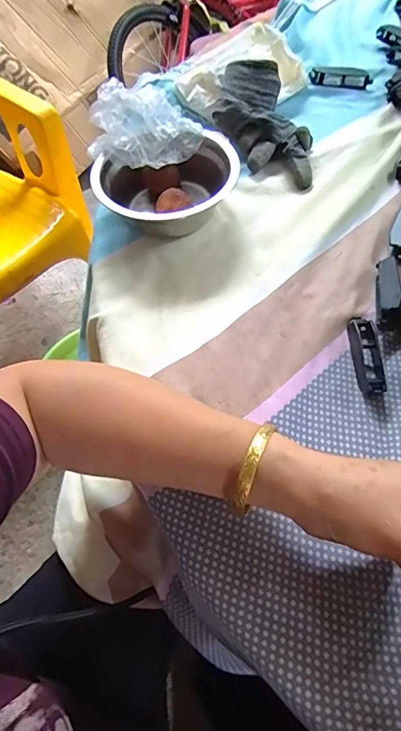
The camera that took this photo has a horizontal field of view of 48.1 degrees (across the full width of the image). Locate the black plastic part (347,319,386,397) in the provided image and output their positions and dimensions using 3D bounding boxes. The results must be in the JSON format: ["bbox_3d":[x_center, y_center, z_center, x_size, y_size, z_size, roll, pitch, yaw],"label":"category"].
[{"bbox_3d":[0.134,-0.008,0.358,0.022,0.014,0.072,0,59,3],"label":"black plastic part"}]

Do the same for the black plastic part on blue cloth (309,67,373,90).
[{"bbox_3d":[0.176,-0.365,0.565,0.075,0.014,0.031,9,60,9],"label":"black plastic part on blue cloth"}]

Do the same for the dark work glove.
[{"bbox_3d":[0.071,-0.262,0.492,0.084,0.029,0.170,-19,75,-9],"label":"dark work glove"}]

